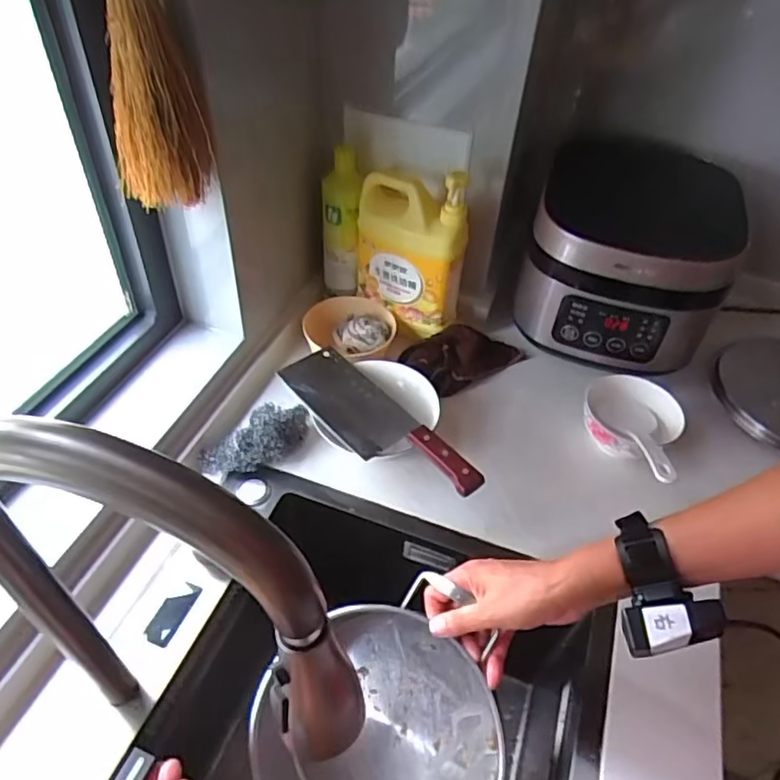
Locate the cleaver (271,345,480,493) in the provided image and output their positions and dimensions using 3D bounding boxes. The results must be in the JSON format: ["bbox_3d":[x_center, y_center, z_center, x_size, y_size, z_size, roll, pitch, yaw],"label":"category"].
[{"bbox_3d":[-0.018,0.034,0.695,0.085,0.021,0.279,-34,55,-31],"label":"cleaver"}]

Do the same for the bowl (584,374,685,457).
[{"bbox_3d":[0.293,0.038,0.755,0.106,0.062,0.112,8,45,6],"label":"bowl"}]

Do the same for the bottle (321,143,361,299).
[{"bbox_3d":[-0.067,-0.229,0.838,0.050,0.195,0.039,6,45,2],"label":"bottle"}]

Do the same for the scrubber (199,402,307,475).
[{"bbox_3d":[-0.156,0.060,0.707,0.129,0.048,0.048,-27,50,-8],"label":"scrubber"}]

